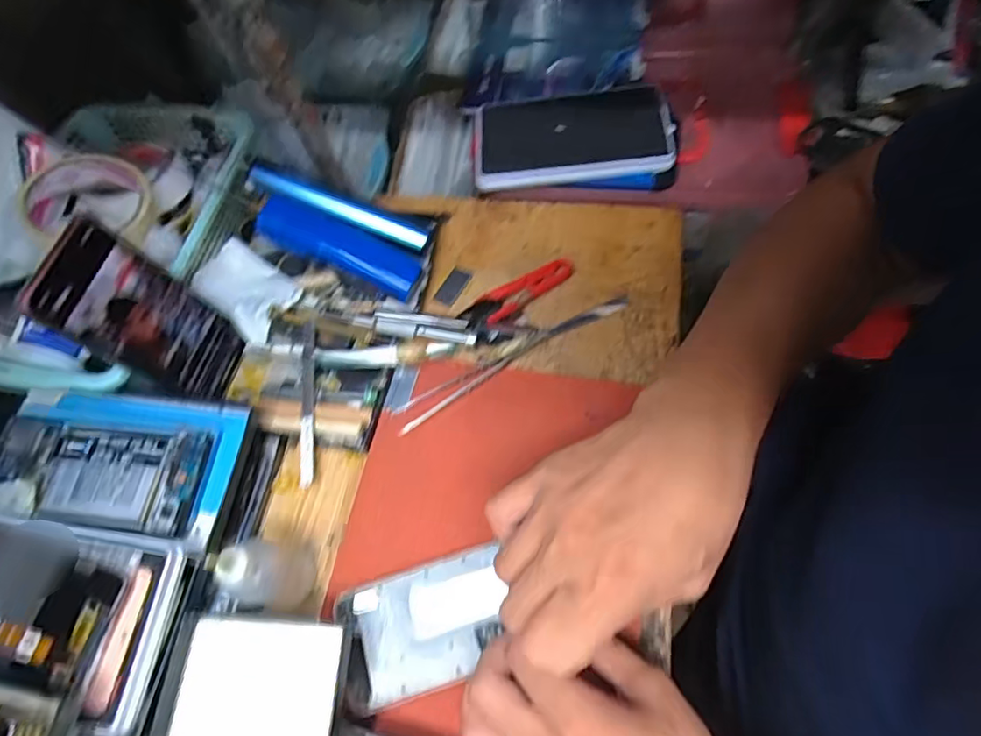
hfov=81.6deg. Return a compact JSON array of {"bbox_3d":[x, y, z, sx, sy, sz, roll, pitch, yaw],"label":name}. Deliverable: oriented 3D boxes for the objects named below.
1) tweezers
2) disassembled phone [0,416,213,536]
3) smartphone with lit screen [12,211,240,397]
[{"bbox_3d":[0.017,-0.010,0.442,0.200,0.005,0.023,-28,64,-7],"label":"tweezers"},{"bbox_3d":[-0.274,0.071,0.392,0.148,0.012,0.067,4,65,9],"label":"disassembled phone"},{"bbox_3d":[-0.240,-0.034,0.404,0.013,0.150,0.070,-1,63,26],"label":"smartphone with lit screen"}]

